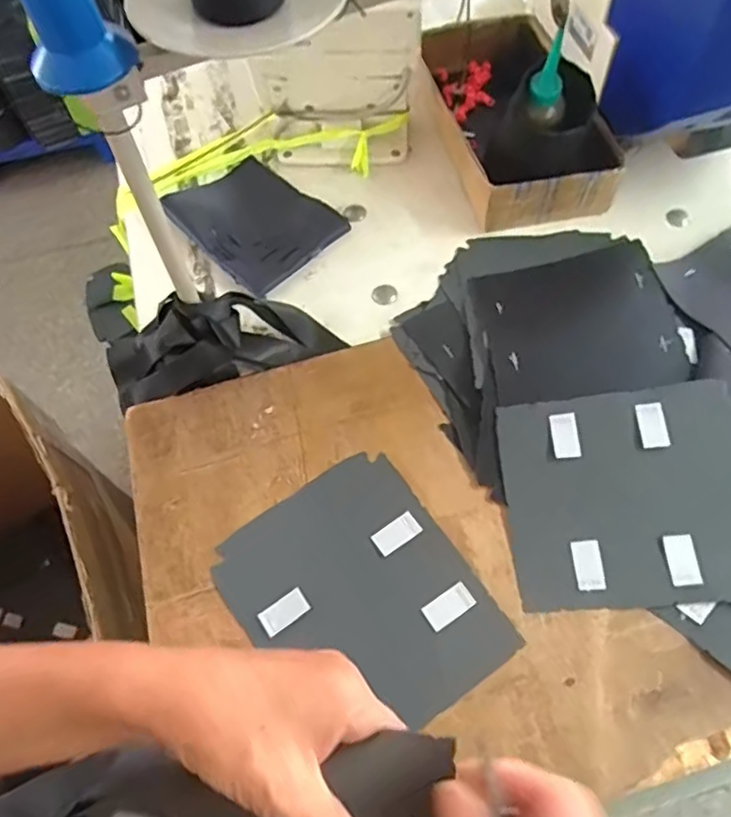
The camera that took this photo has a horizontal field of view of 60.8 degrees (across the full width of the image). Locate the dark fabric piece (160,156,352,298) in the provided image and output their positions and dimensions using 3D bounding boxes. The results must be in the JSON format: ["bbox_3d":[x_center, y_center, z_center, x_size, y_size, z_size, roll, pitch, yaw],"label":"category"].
[{"bbox_3d":[-0.118,-0.202,0.650,0.164,0.019,0.125,40,70,20],"label":"dark fabric piece"}]

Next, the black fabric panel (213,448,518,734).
[{"bbox_3d":[-0.006,0.142,0.472,0.162,0.008,0.193,-31,65,-15],"label":"black fabric panel"}]

